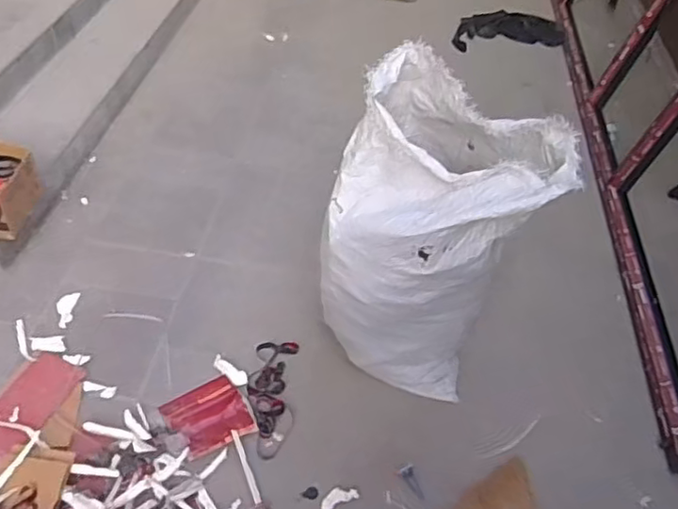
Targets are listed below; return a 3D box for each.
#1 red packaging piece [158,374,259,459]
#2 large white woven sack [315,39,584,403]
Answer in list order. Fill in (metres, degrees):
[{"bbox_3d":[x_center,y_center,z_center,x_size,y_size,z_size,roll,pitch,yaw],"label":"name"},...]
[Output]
[{"bbox_3d":[-0.375,0.464,1.833,0.219,0.023,0.215,-22,50,-23],"label":"red packaging piece"},{"bbox_3d":[0.258,-0.033,1.756,0.538,0.872,0.456,17,42,11],"label":"large white woven sack"}]

